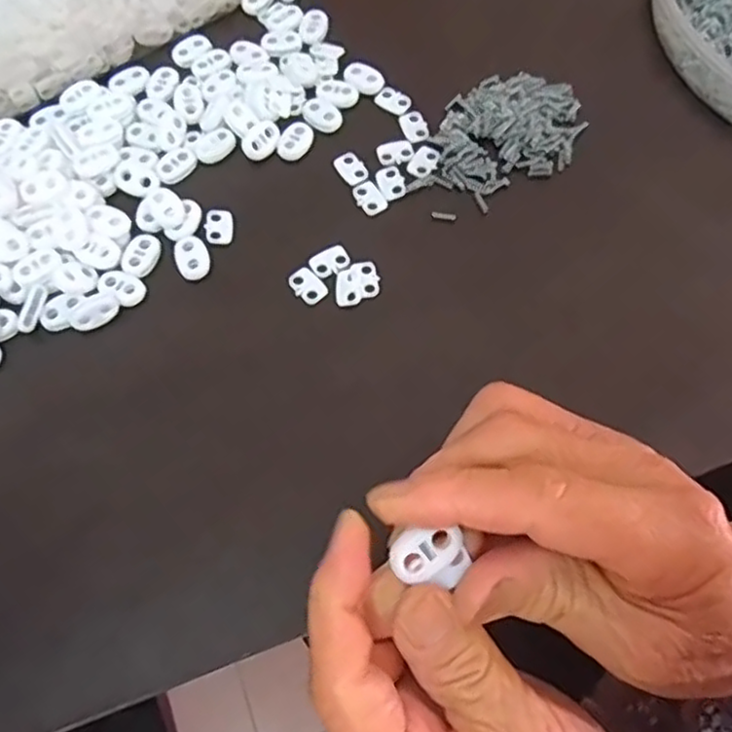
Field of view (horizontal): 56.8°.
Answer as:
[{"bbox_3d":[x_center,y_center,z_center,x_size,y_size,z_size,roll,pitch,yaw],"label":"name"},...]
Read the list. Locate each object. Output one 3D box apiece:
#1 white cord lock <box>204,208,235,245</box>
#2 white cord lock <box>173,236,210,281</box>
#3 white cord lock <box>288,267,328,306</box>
[{"bbox_3d":[-0.072,-0.069,0.330,0.013,0.004,0.020,-3,70,-2],"label":"white cord lock"},{"bbox_3d":[-0.083,-0.052,0.323,0.015,0.004,0.022,-25,72,-9],"label":"white cord lock"},{"bbox_3d":[-0.027,-0.038,0.318,0.013,0.004,0.019,-41,76,-14],"label":"white cord lock"}]

